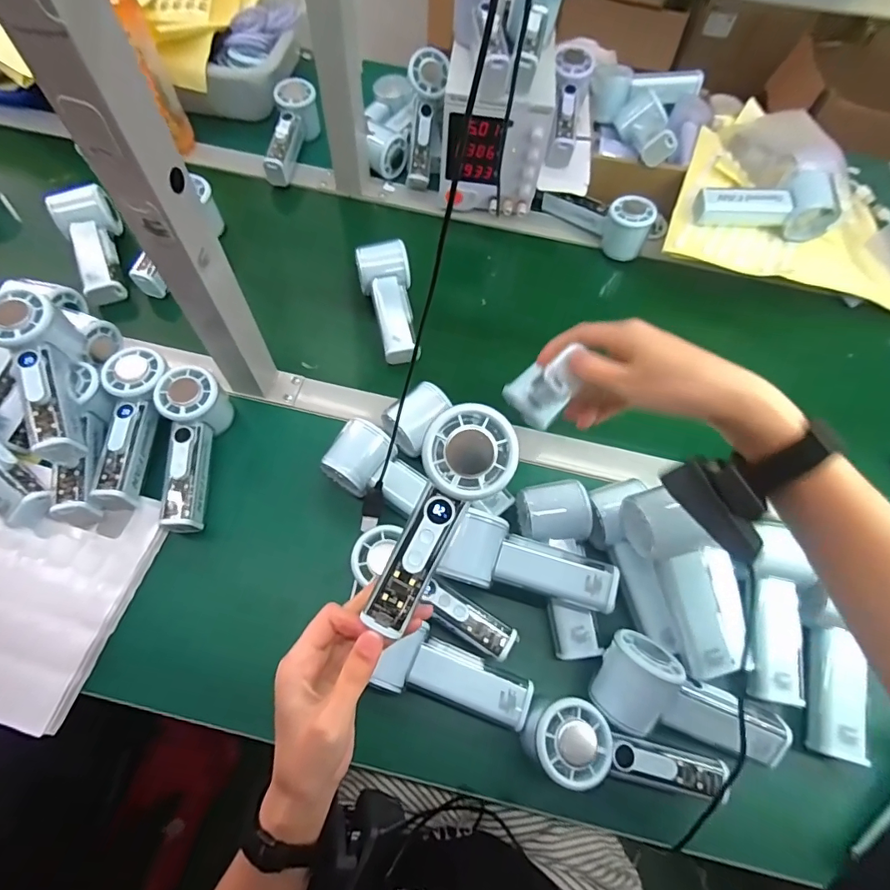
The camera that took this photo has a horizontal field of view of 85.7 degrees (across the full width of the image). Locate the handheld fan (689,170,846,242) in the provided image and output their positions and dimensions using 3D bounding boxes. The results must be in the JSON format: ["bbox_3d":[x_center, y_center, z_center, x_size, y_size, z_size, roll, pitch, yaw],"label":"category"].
[{"bbox_3d":[0.385,-0.294,0.584,0.154,0.048,0.070,7,63,0],"label":"handheld fan"}]

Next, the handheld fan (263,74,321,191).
[{"bbox_3d":[-0.216,-0.444,0.680,0.057,0.056,0.157,5,63,-1],"label":"handheld fan"}]

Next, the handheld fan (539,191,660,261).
[{"bbox_3d":[0.197,-0.299,0.631,0.146,0.059,0.053,20,64,7],"label":"handheld fan"}]

